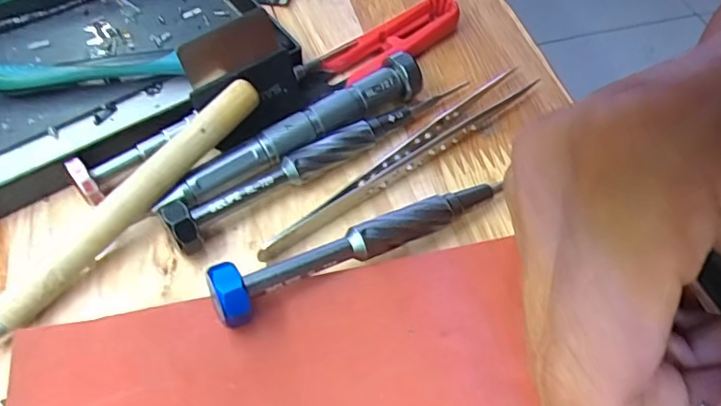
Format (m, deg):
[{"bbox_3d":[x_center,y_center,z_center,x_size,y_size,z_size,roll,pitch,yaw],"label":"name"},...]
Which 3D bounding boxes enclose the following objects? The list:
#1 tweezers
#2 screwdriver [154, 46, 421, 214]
[{"bbox_3d":[0.019,-0.017,0.198,0.130,0.008,0.012,-36,62,-24],"label":"tweezers"},{"bbox_3d":[-0.023,-0.026,0.195,0.105,0.016,0.012,-30,60,-21],"label":"screwdriver"}]

